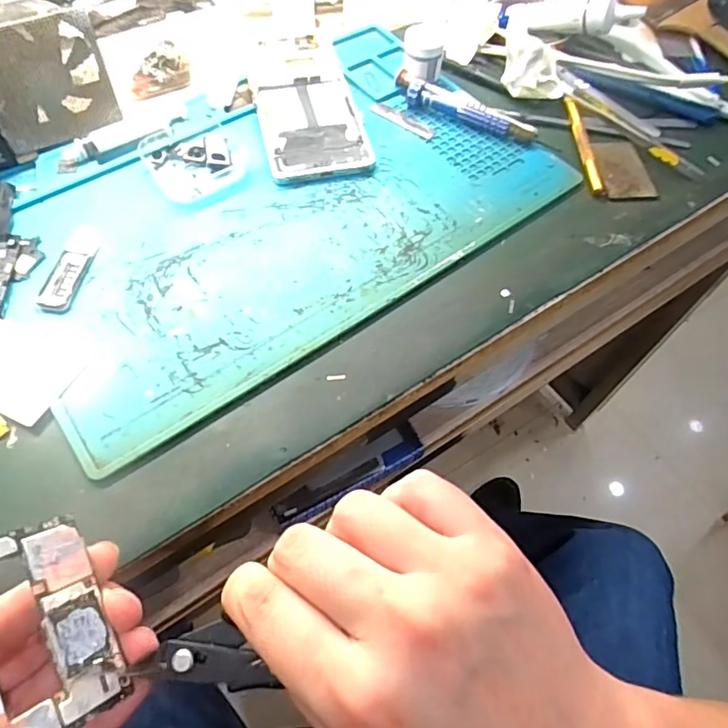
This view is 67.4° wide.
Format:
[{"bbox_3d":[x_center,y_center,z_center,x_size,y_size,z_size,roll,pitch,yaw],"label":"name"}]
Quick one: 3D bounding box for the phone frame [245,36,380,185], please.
[{"bbox_3d":[-0.047,-0.207,0.428,0.075,0.010,0.170,-10,62,-9],"label":"phone frame"}]

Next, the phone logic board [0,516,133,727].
[{"bbox_3d":[-0.109,0.087,0.170,0.055,0.004,0.066,-12,75,-52],"label":"phone logic board"}]

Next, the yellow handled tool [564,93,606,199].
[{"bbox_3d":[0.167,-0.169,0.417,0.010,0.011,0.100,-1,61,-4],"label":"yellow handled tool"}]

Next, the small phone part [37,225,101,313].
[{"bbox_3d":[-0.184,-0.062,0.343,0.021,0.004,0.068,4,60,-1],"label":"small phone part"}]

